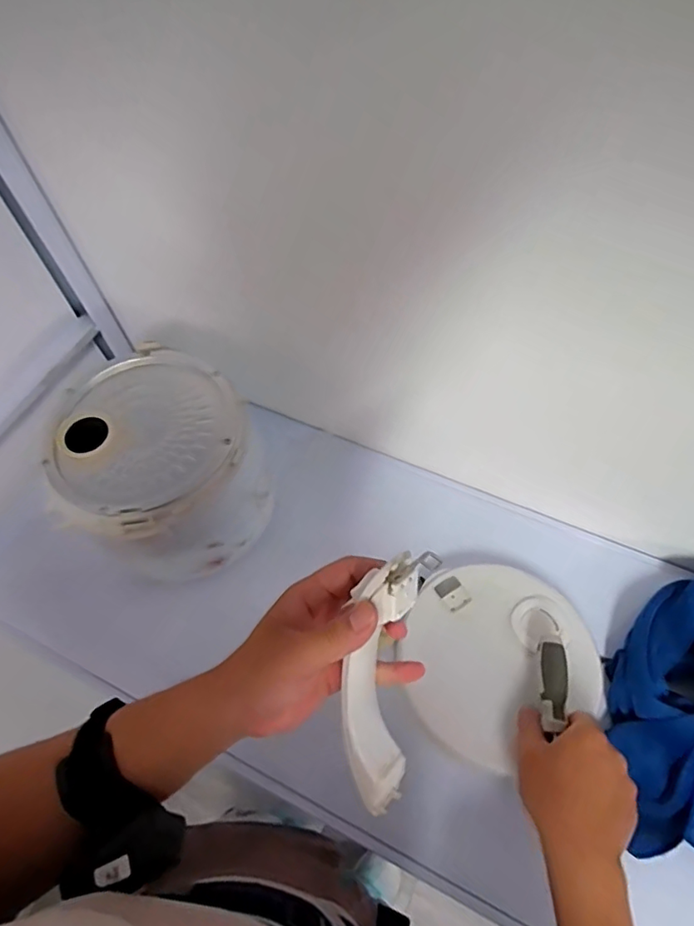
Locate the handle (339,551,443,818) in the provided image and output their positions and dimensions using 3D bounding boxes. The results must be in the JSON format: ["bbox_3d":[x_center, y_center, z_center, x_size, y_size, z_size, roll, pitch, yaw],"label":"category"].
[{"bbox_3d":[0.024,0.145,0.352,0.050,0.191,0.041,11,22,9],"label":"handle"}]

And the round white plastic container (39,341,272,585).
[{"bbox_3d":[-0.196,0.008,0.572,0.195,0.148,0.190,-30,63,-14],"label":"round white plastic container"}]

